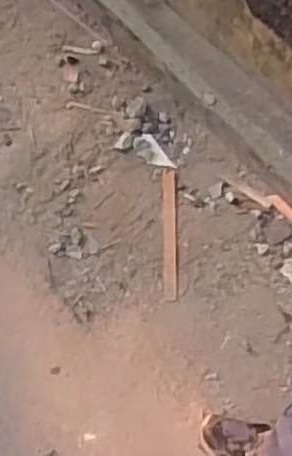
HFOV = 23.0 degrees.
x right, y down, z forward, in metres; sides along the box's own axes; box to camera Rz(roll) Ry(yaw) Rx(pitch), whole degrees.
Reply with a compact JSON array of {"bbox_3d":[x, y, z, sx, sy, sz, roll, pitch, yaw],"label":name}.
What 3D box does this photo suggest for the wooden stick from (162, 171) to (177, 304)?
[{"bbox_3d":[0.053,0.009,1.615,0.029,0.014,0.308,0,68,-2],"label":"wooden stick"}]

